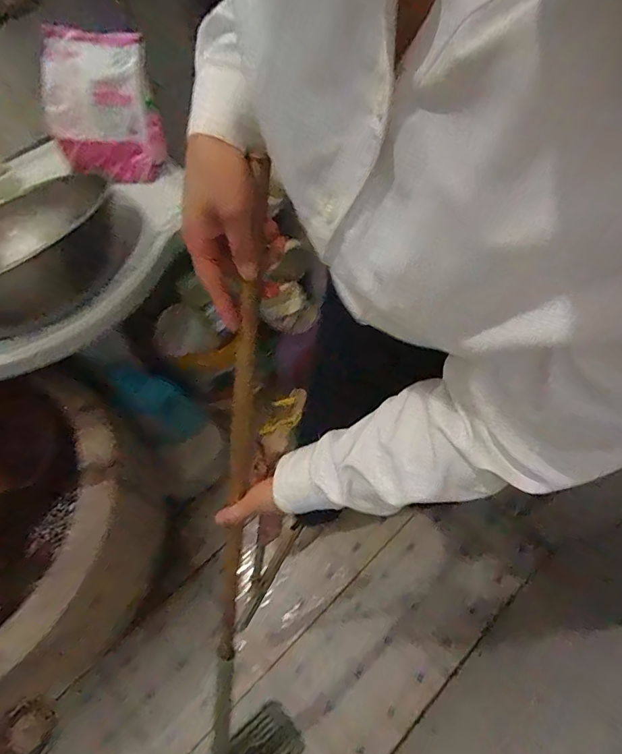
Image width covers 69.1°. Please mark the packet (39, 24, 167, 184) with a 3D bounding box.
[{"bbox_3d":[-0.341,-0.437,0.740,0.174,0.210,0.038,1,32,-7],"label":"packet"}]

